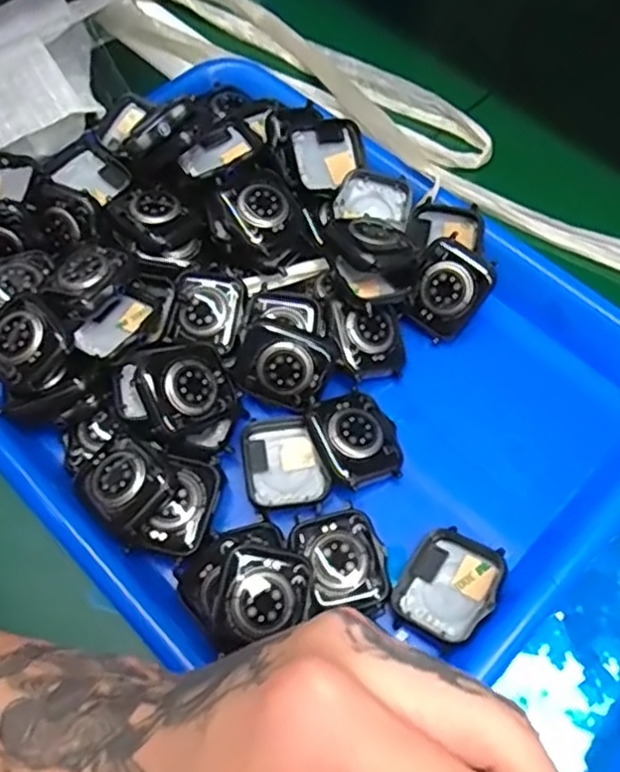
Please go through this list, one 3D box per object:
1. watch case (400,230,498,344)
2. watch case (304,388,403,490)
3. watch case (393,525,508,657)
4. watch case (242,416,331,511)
[{"bbox_3d":[0.067,-0.047,0.343,0.036,0.008,0.044,36,102,-5],"label":"watch case"},{"bbox_3d":[0.022,0.024,0.321,0.036,0.017,0.043,-21,64,-9],"label":"watch case"},{"bbox_3d":[0.057,0.083,0.290,0.035,0.017,0.047,30,68,16],"label":"watch case"},{"bbox_3d":[-0.012,0.036,0.321,0.035,0.009,0.044,-12,63,-4],"label":"watch case"}]

